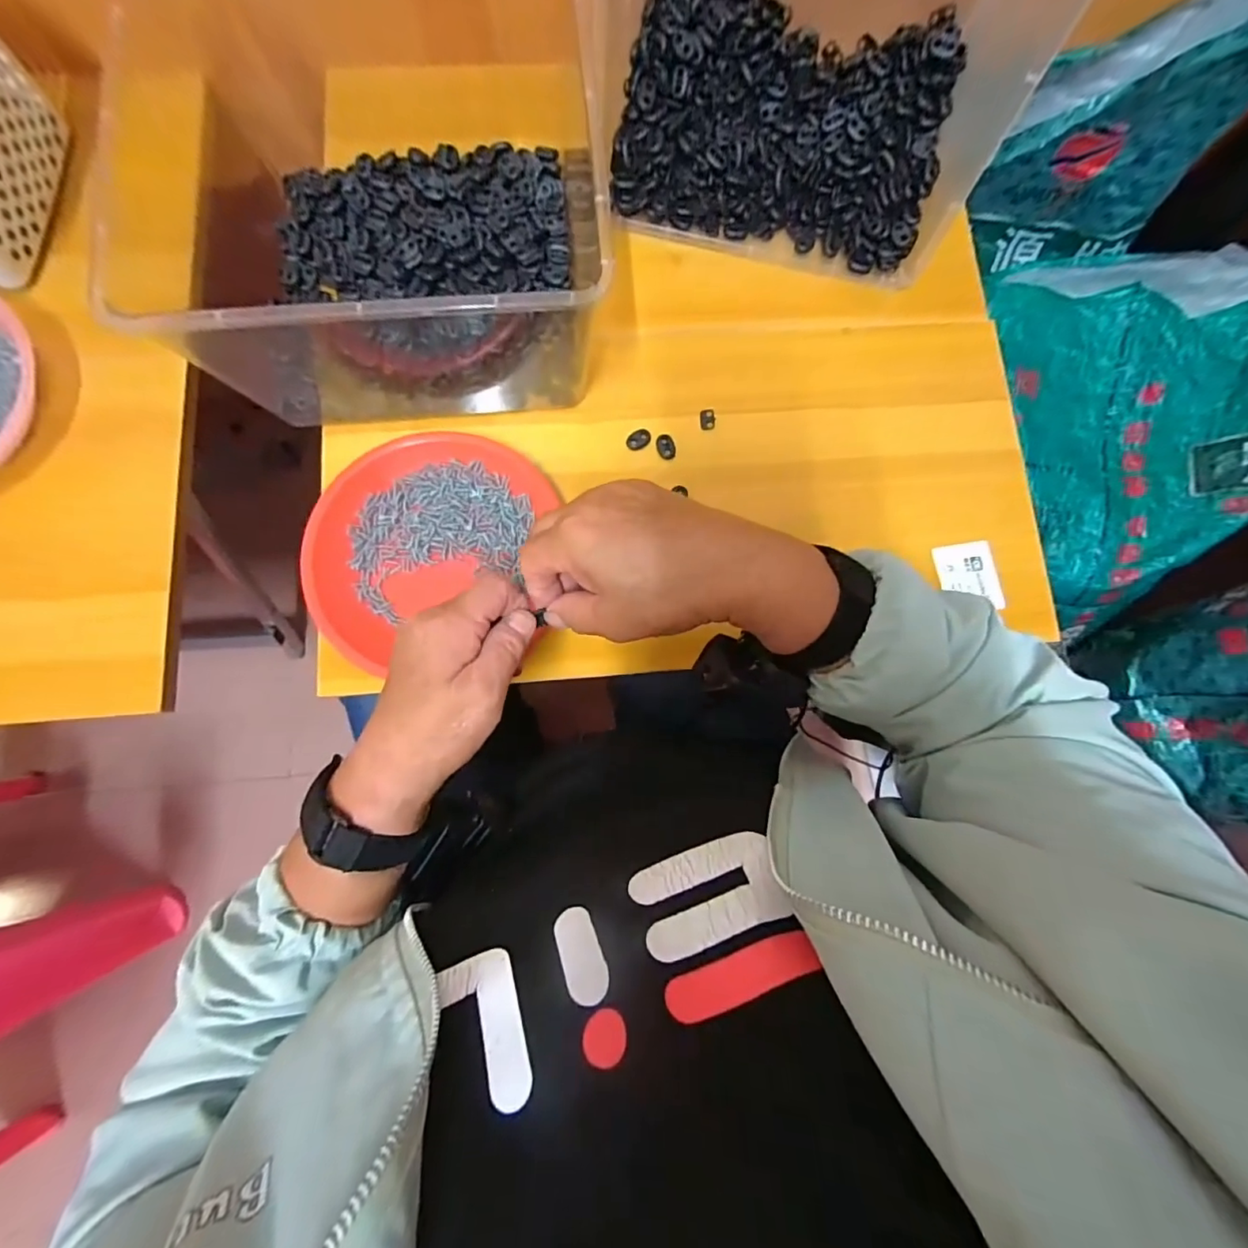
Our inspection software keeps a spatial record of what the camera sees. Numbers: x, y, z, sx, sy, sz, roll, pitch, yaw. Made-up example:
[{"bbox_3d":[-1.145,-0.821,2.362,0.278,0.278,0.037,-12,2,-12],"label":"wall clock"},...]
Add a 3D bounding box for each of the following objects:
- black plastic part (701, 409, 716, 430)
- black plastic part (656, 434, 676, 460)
[{"bbox_3d":[0.073,-0.177,0.455,0.013,0.004,0.018,0,81,-2],"label":"black plastic part"},{"bbox_3d":[0.036,-0.151,0.446,0.015,0.005,0.021,-21,82,-5],"label":"black plastic part"}]

